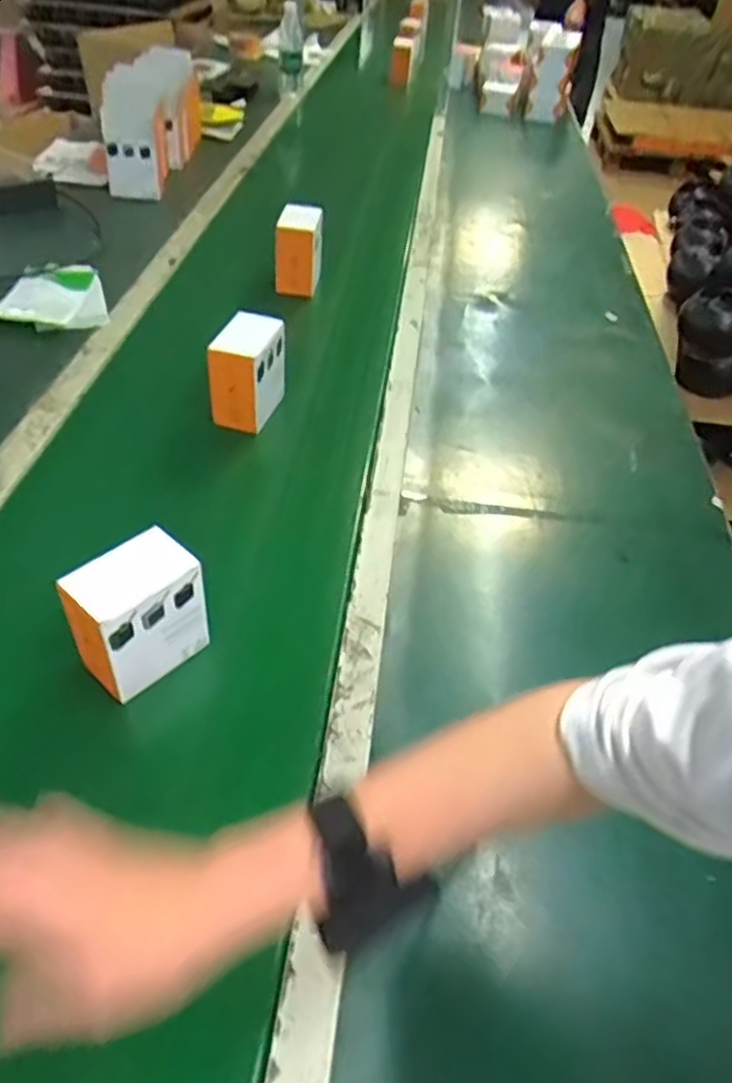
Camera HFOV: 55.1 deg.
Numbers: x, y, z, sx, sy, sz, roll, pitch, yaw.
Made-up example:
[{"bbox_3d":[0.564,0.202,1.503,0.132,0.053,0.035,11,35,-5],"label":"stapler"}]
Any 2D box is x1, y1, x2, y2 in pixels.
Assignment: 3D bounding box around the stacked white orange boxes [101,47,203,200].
[{"bbox_3d":[-0.437,-0.894,1.453,0.130,0.210,0.346,3,46,-1],"label":"stacked white orange boxes"}]

